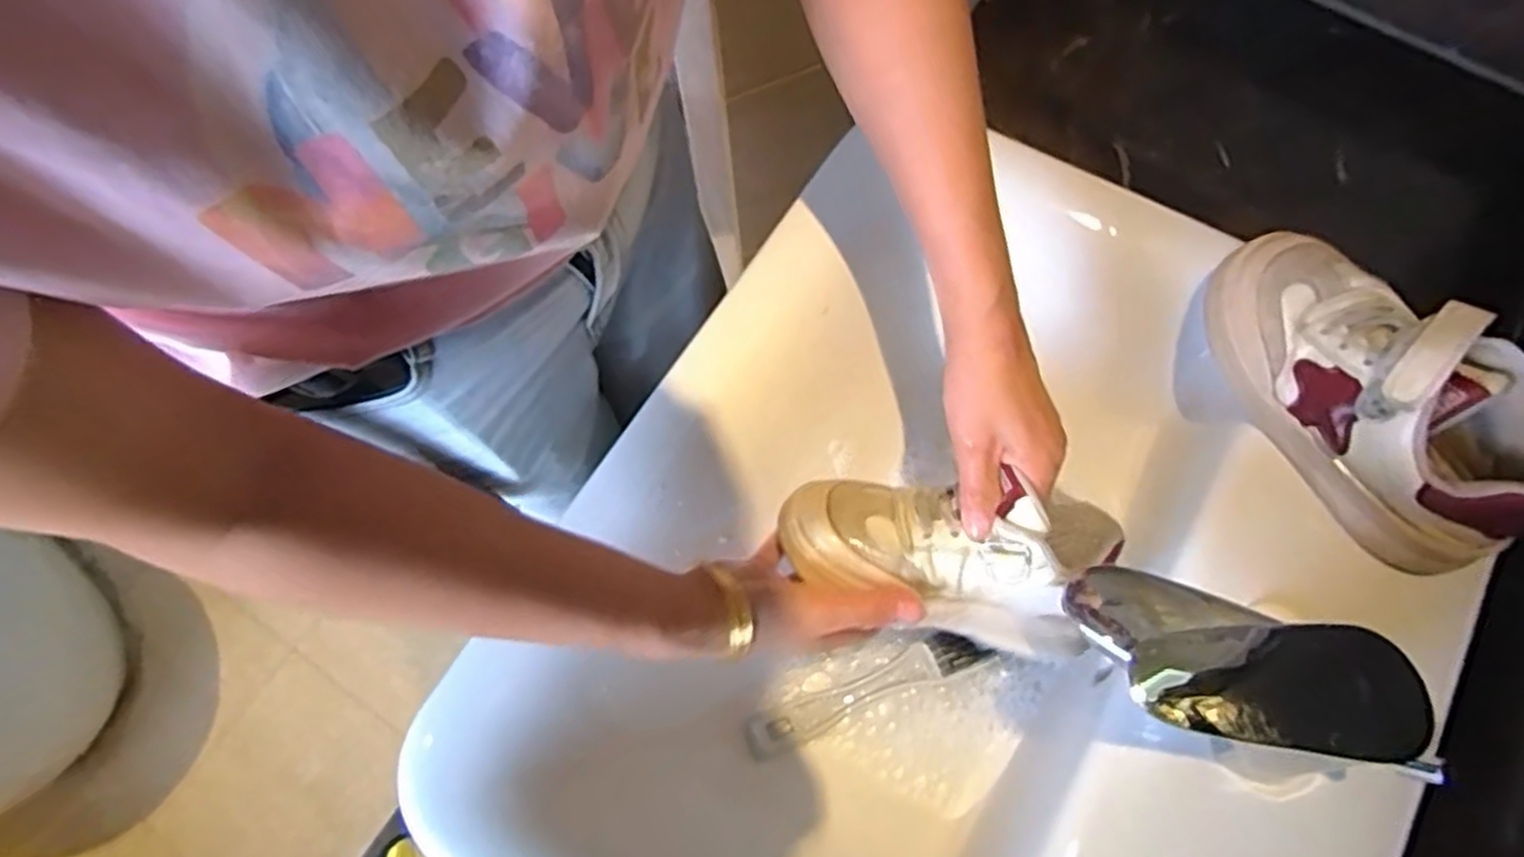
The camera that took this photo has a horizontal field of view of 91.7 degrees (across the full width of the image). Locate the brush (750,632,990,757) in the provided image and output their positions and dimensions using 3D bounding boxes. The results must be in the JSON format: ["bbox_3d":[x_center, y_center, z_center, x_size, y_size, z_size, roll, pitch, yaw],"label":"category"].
[{"bbox_3d":[0.069,0.169,0.480,0.164,0.022,0.027,-22,71,-5],"label":"brush"}]

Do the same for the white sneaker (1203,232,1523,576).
[{"bbox_3d":[0.317,-0.027,0.386,0.079,0.079,0.189,-25,71,-7],"label":"white sneaker"}]

